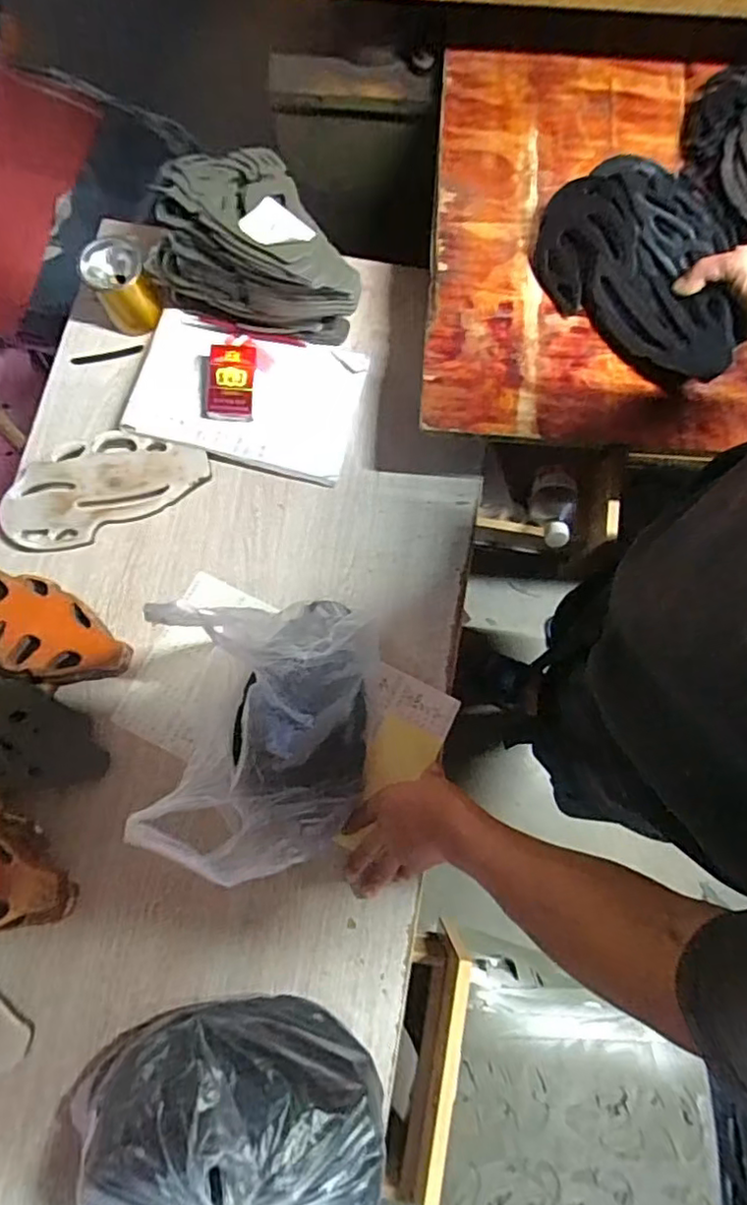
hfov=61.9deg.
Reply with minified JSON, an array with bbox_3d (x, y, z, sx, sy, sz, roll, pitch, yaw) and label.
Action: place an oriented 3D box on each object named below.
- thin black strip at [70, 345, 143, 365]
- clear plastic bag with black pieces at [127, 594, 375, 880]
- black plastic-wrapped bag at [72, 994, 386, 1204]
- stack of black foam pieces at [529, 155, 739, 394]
[{"bbox_3d":[-0.349,-0.325,0.817,0.091,0.007,0.012,-13,77,-3],"label":"thin black strip"},{"bbox_3d":[-0.082,0.100,0.573,0.148,0.293,0.248,4,77,1],"label":"clear plastic bag with black pieces"},{"bbox_3d":[-0.134,0.471,0.544,0.287,0.138,0.185,5,77,1],"label":"black plastic-wrapped bag"},{"bbox_3d":[0.289,-0.351,0.648,0.236,0.075,0.160,43,80,9],"label":"stack of black foam pieces"}]

